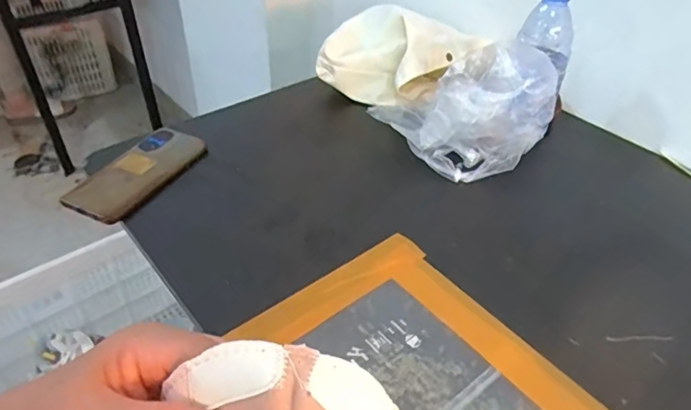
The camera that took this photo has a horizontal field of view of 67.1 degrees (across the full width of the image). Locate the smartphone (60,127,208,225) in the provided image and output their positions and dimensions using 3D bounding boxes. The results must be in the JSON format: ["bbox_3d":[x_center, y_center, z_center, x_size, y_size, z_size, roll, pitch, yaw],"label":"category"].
[{"bbox_3d":[-0.239,-0.037,0.602,0.079,0.016,0.158,25,47,14],"label":"smartphone"}]

